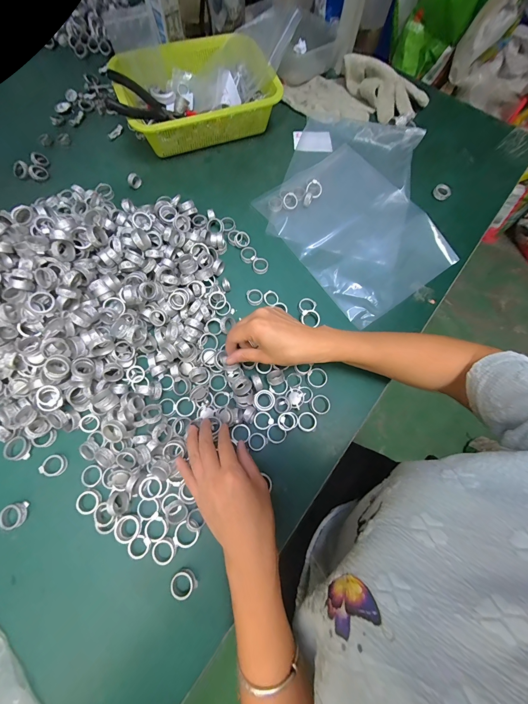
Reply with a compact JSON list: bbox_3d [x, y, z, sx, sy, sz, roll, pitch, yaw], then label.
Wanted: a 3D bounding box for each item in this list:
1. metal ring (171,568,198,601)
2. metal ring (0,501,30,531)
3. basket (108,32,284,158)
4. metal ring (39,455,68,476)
[{"bbox_3d":[-0.091,0.262,0.316,0.028,0.009,0.026,1,72,-2],"label":"metal ring"},{"bbox_3d":[-0.293,0.192,0.327,0.025,0.010,0.027,1,72,-2],"label":"metal ring"},{"bbox_3d":[-0.118,-0.471,0.511,0.260,0.078,0.188,-19,74,-8],"label":"basket"},{"bbox_3d":[-0.260,0.140,0.346,0.027,0.008,0.025,1,72,-2],"label":"metal ring"}]

